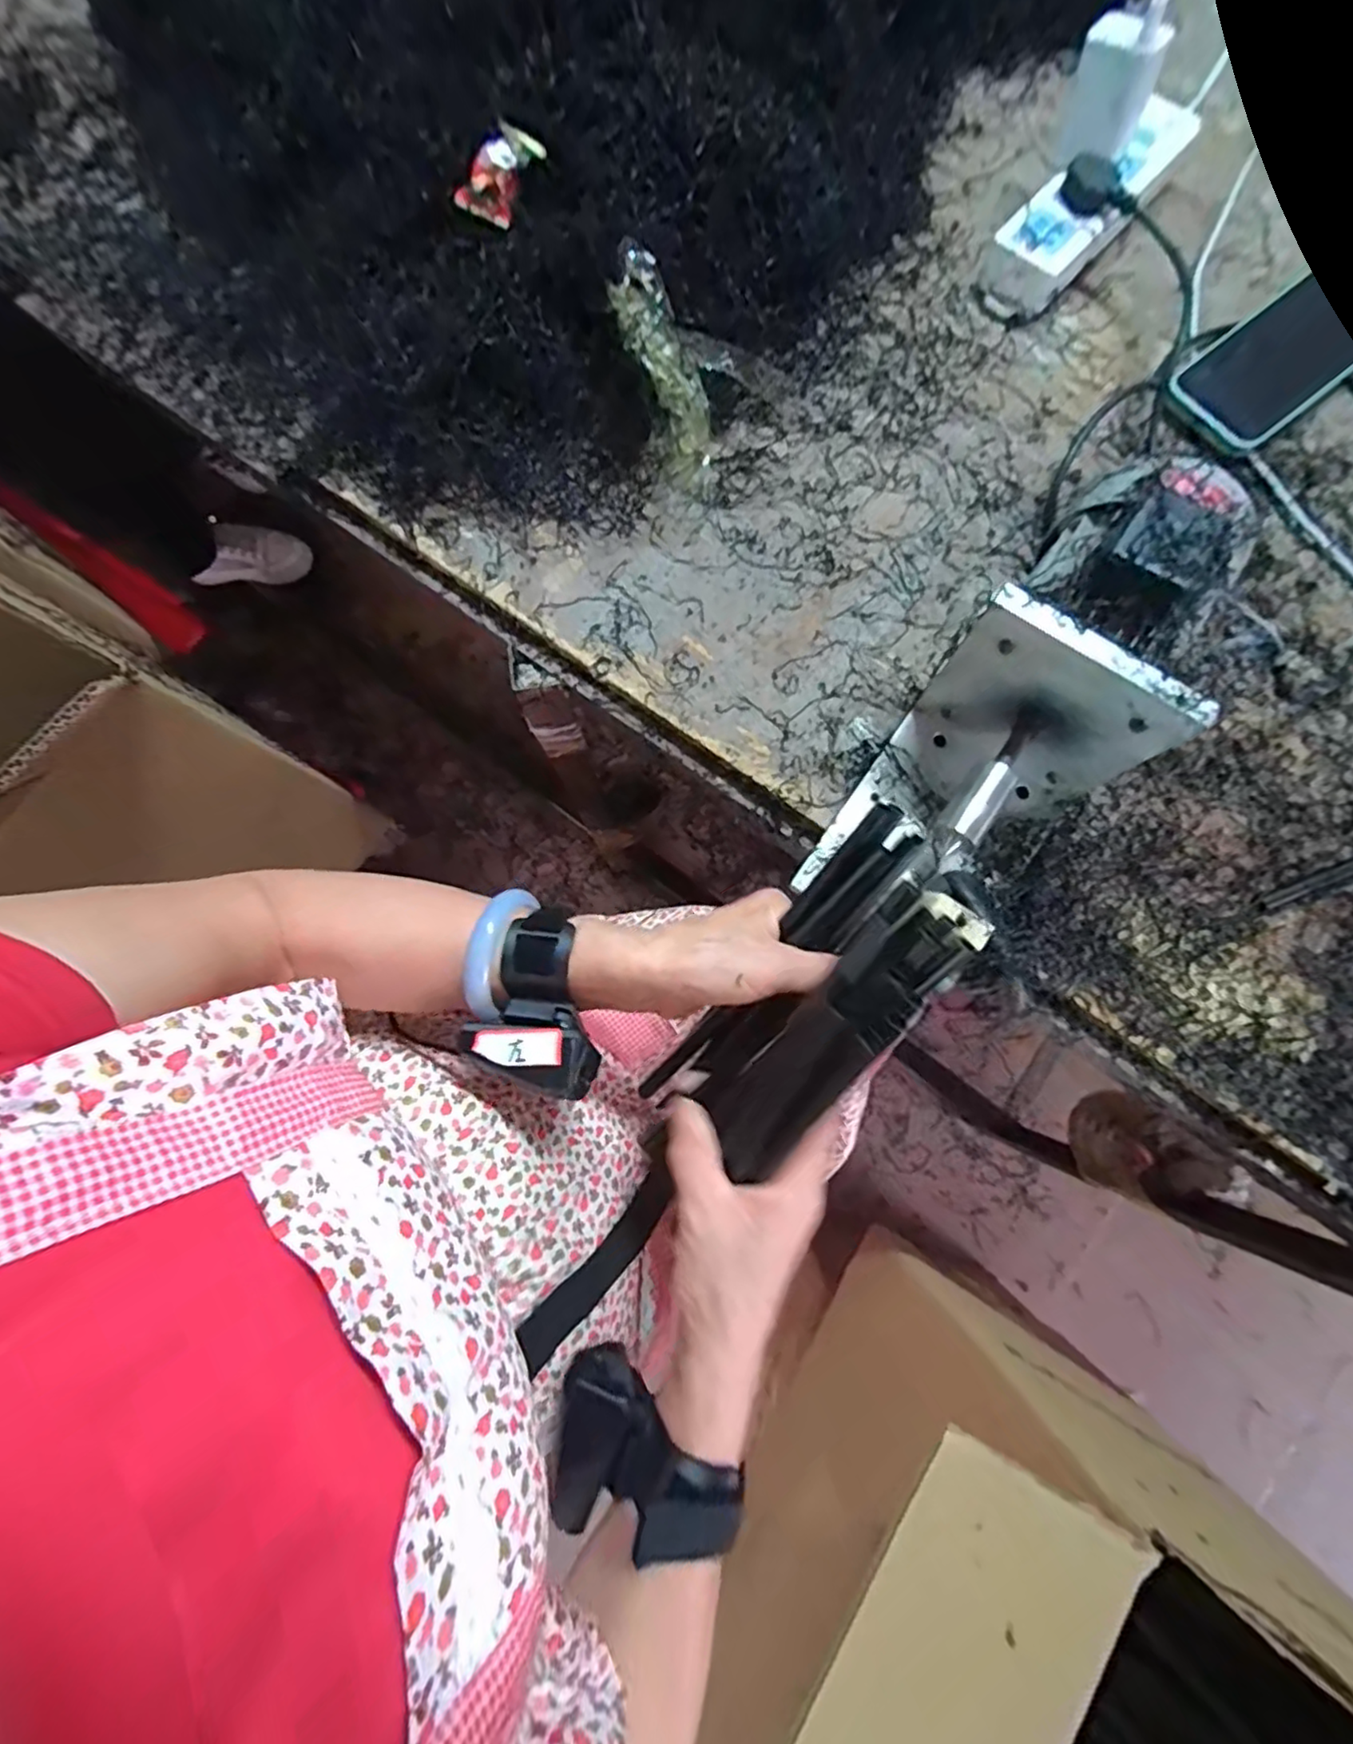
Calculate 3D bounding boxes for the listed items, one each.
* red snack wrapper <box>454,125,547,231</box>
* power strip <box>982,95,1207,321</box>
[{"bbox_3d":[-0.116,-0.466,0.423,0.036,0.021,0.063,30,82,6],"label":"red snack wrapper"},{"bbox_3d":[0.318,-0.506,0.481,0.205,0.037,0.066,-43,81,-7],"label":"power strip"}]

